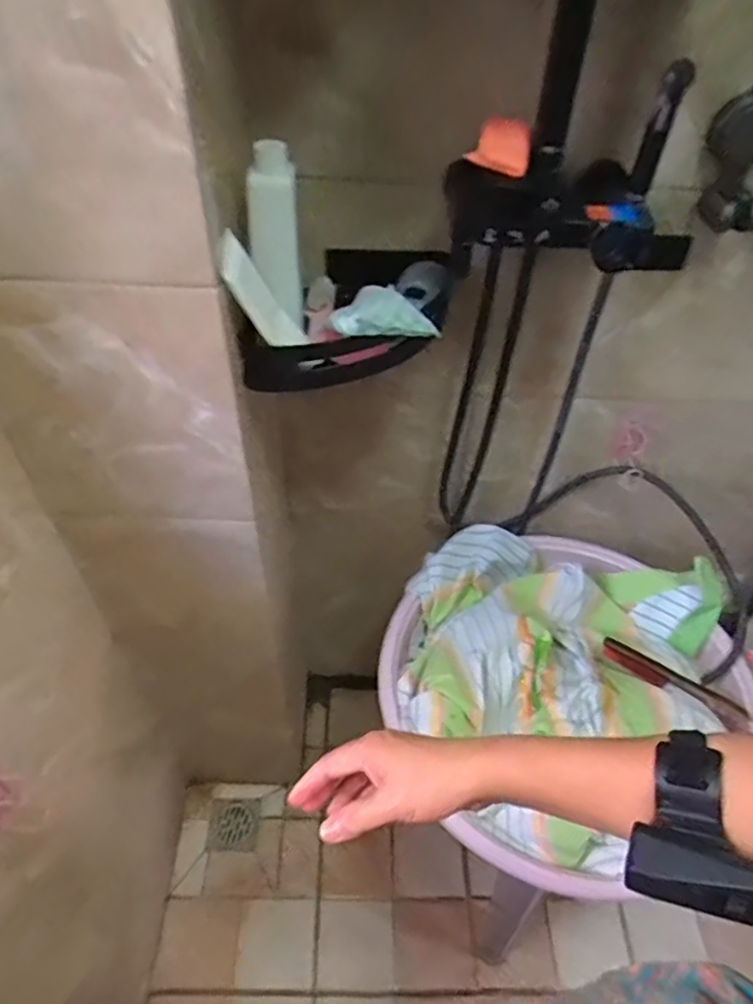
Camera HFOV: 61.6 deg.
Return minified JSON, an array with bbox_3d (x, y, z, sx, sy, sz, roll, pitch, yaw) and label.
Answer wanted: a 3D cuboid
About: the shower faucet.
[{"bbox_3d":[0.203,-0.330,0.632,0.238,0.157,0.125,3,47,-2],"label":"shower faucet"}]

